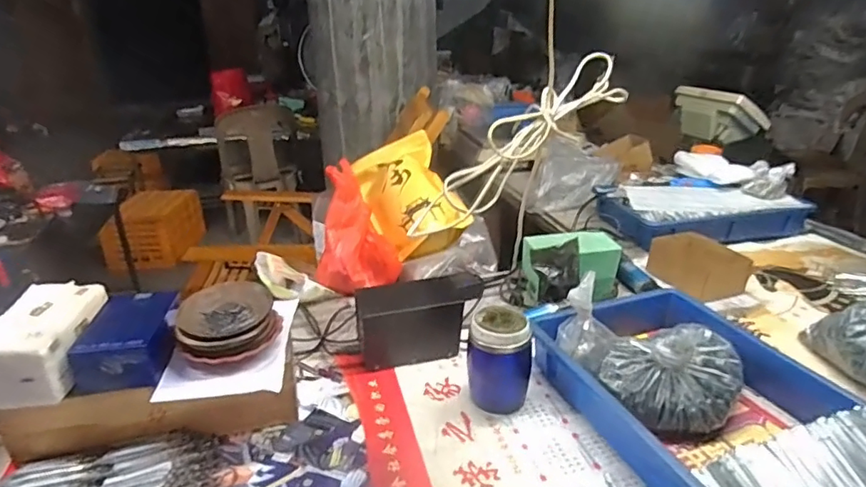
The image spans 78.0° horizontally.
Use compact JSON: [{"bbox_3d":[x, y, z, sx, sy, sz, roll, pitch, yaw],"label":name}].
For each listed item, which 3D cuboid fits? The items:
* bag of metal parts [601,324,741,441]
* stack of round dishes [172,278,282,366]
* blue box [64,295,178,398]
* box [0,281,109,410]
[{"bbox_3d":[0.316,0.173,0.715,0.162,0.108,0.136,11,26,26],"label":"bag of metal parts"},{"bbox_3d":[-0.276,0.099,0.716,0.125,0.056,0.125,-12,26,-24],"label":"stack of round dishes"},{"bbox_3d":[-0.395,0.126,0.699,0.102,0.069,0.152,-5,24,-10],"label":"blue box"},{"bbox_3d":[-0.486,0.120,0.667,0.097,0.089,0.159,-3,24,-5],"label":"box"}]

